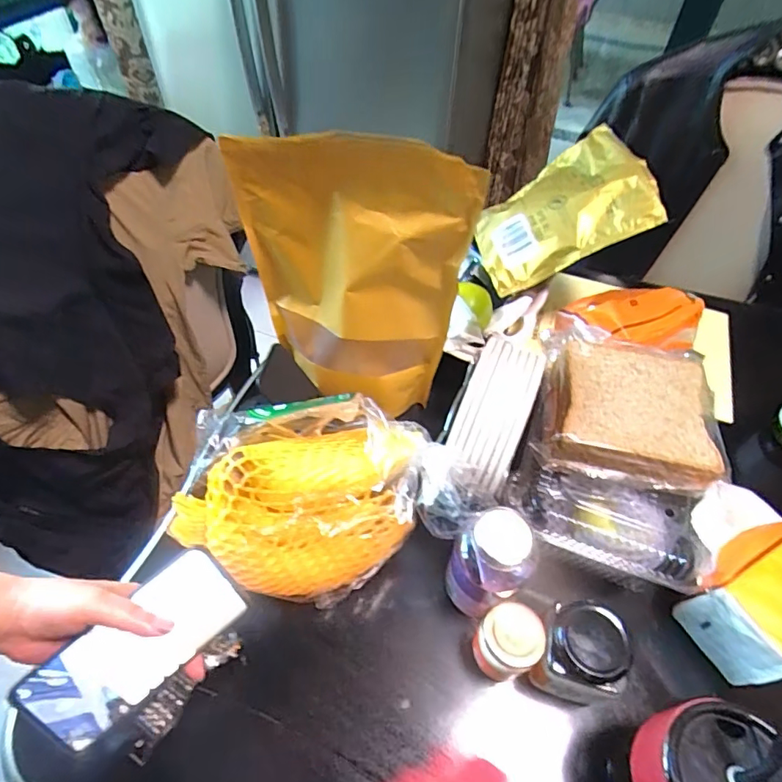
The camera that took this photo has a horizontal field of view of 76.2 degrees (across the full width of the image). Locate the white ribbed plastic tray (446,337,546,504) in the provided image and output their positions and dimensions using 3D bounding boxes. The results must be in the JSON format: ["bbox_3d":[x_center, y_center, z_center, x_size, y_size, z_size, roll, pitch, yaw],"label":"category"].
[{"bbox_3d":[0.097,0.021,0.460,0.067,0.049,0.153,18,75,13],"label":"white ribbed plastic tray"}]

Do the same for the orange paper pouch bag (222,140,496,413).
[{"bbox_3d":[-0.049,-0.101,0.499,0.217,0.313,0.051,17,50,5],"label":"orange paper pouch bag"}]

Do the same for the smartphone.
[{"bbox_3d":[-0.197,0.201,0.391,0.154,0.075,0.005,-40,18,-20],"label":"smartphone"}]

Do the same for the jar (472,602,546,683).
[{"bbox_3d":[0.099,0.214,0.425,0.048,0.078,0.048,0,52,0],"label":"jar"}]

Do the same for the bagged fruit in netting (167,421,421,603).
[{"bbox_3d":[-0.090,0.101,0.464,0.219,0.102,0.145,5,52,3],"label":"bagged fruit in netting"}]

